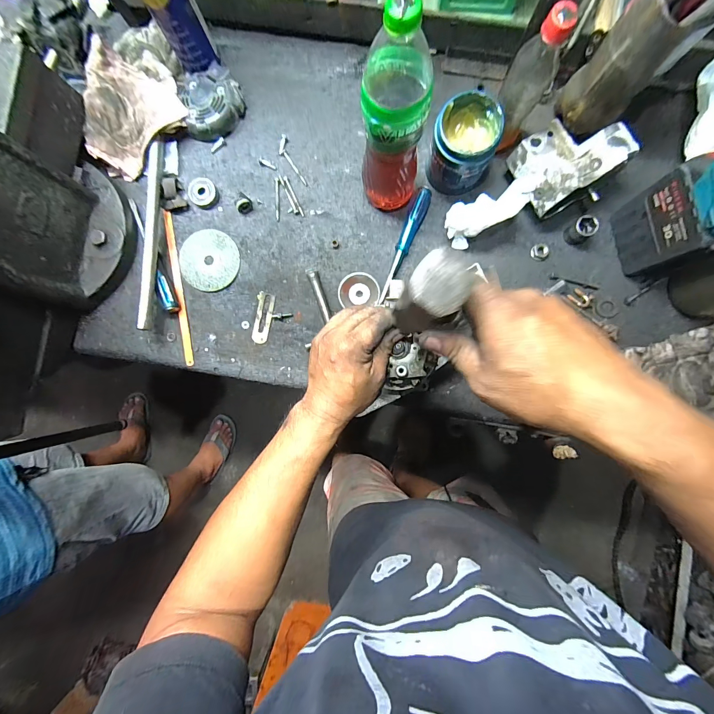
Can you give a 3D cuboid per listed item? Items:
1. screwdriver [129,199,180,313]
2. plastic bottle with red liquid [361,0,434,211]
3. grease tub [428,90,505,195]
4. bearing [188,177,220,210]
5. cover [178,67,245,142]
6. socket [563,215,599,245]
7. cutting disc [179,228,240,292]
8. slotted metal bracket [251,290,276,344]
[{"bbox_3d":[-0.333,-0.167,0.526,0.020,0.017,0.200,-21,88,0],"label":"screwdriver"},{"bbox_3d":[0.048,-0.282,0.402,0.084,0.274,0.083,5,88,1],"label":"plastic bottle with red liquid"},{"bbox_3d":[0.157,-0.306,0.480,0.089,0.102,0.088,0,88,1],"label":"grease tub"},{"bbox_3d":[-0.254,-0.271,0.539,0.047,0.017,0.045,0,88,1],"label":"bearing"},{"bbox_3d":[-0.239,-0.421,0.540,0.097,0.036,0.111,-14,88,0],"label":"cover"},{"bbox_3d":[0.346,-0.196,0.500,0.033,0.036,0.032,0,88,1],"label":"socket"},{"bbox_3d":[-0.248,-0.162,0.545,0.096,0.006,0.100,0,91,-1],"label":"cutting disc"},{"bbox_3d":[-0.158,-0.065,0.548,0.028,0.004,0.084,10,88,1],"label":"slotted metal bracket"}]

